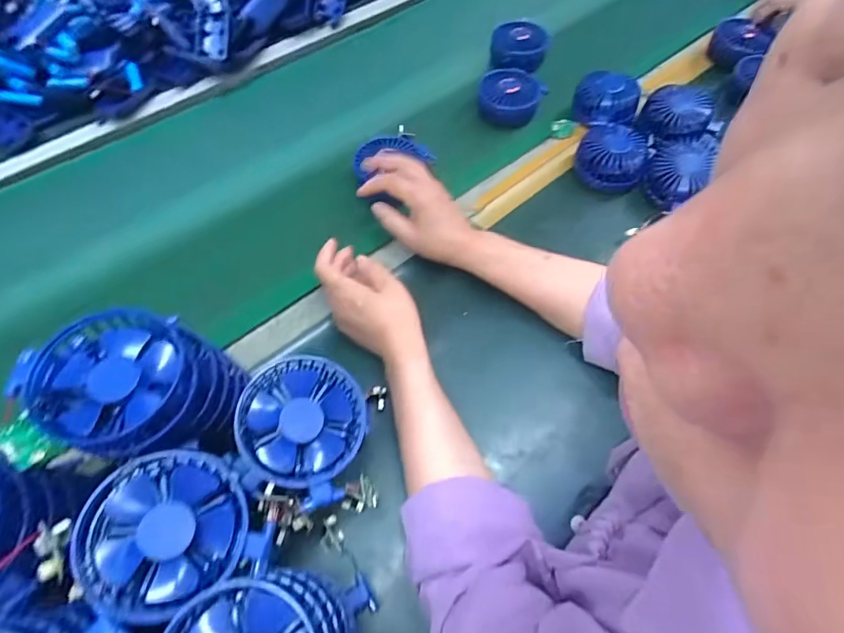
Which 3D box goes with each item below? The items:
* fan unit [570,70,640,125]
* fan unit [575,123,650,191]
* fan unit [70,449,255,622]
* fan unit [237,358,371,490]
[{"bbox_3d":[0.252,-0.297,0.657,0.085,0.044,0.085,0,59,0],"label":"fan unit"},{"bbox_3d":[0.245,-0.208,0.617,0.087,0.043,0.092,17,61,11],"label":"fan unit"},{"bbox_3d":[-0.157,0.130,0.292,0.088,0.030,0.088,11,63,-23],"label":"fan unit"},{"bbox_3d":[-0.091,0.079,0.359,0.088,0.042,0.088,3,79,-16],"label":"fan unit"}]

